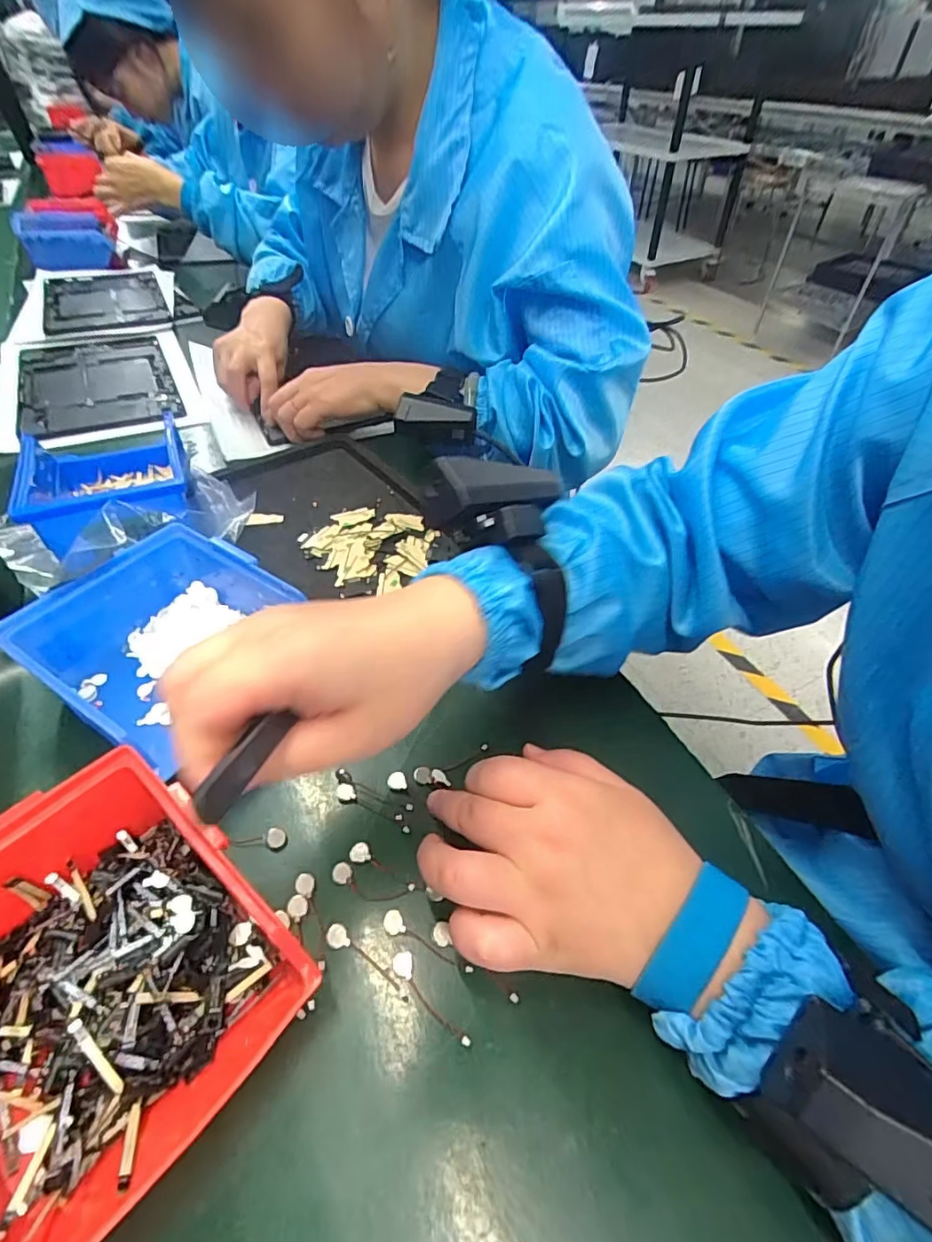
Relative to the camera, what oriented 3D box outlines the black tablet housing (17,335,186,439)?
[{"bbox_3d":[-0.422,-0.278,0.613,0.149,0.009,0.231,-21,53,-19],"label":"black tablet housing"}]

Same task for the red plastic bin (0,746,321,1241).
[{"bbox_3d":[-0.150,0.140,0.207,0.147,0.070,0.130,37,57,27],"label":"red plastic bin"}]

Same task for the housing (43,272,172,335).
[{"bbox_3d":[-0.528,-0.470,0.784,0.152,0.016,0.231,-22,50,-16],"label":"housing"}]

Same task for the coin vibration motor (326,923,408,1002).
[{"bbox_3d":[-0.046,0.155,0.241,0.047,0.004,0.009,32,55,24],"label":"coin vibration motor"}]

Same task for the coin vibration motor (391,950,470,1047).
[{"bbox_3d":[-0.016,0.165,0.234,0.009,0.004,0.046,-34,58,-27],"label":"coin vibration motor"}]

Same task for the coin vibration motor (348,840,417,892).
[{"bbox_3d":[-0.043,0.125,0.270,0.038,0.004,0.010,29,54,22],"label":"coin vibration motor"}]

